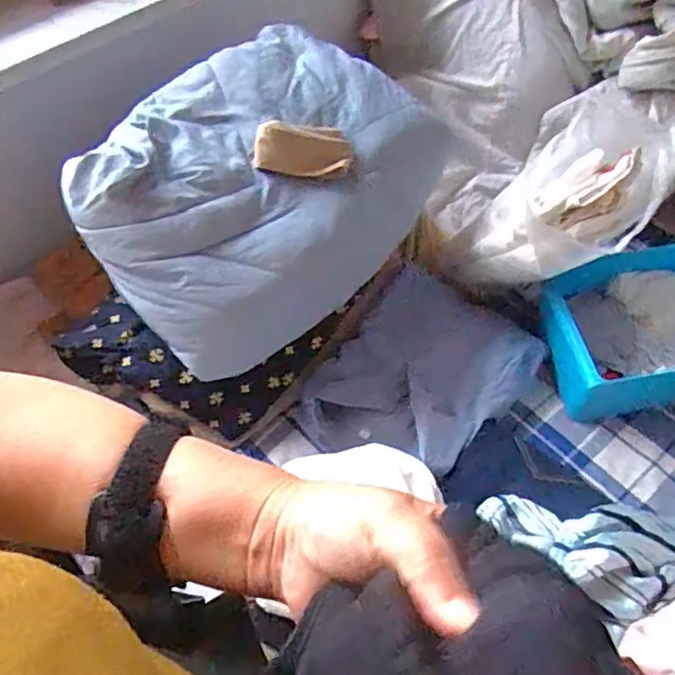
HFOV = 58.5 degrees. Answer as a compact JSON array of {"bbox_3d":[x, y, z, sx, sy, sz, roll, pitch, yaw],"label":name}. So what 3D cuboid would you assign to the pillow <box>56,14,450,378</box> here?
[{"bbox_3d":[-0.078,-0.182,0.733,0.434,0.150,0.317,-41,90,-22],"label":"pillow"}]

